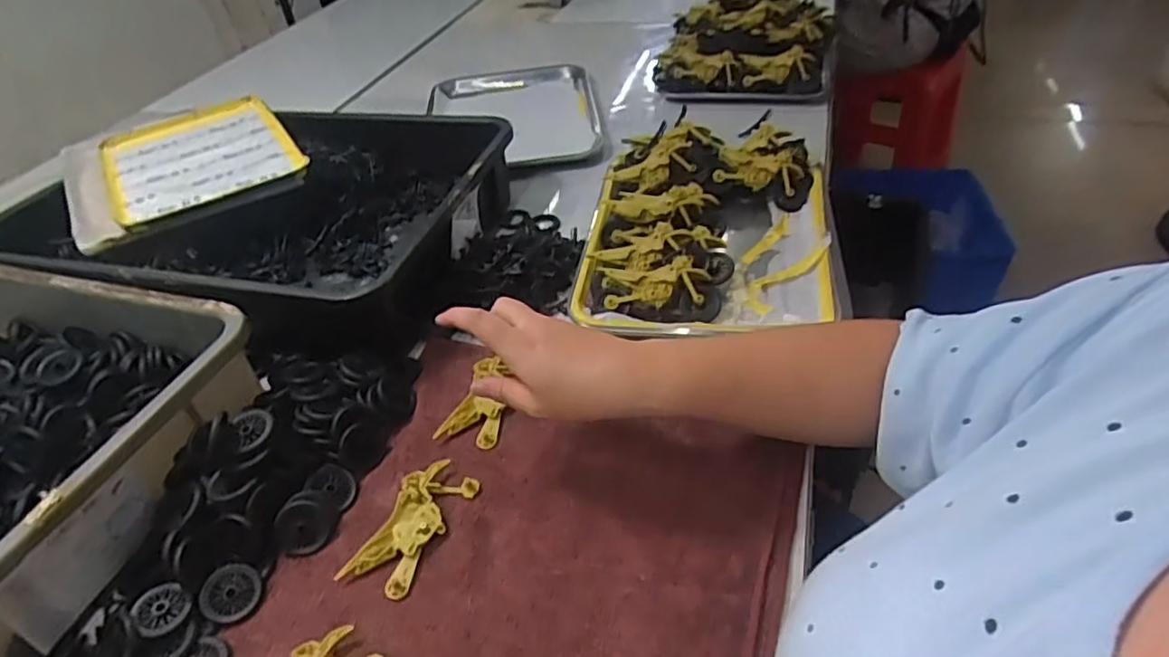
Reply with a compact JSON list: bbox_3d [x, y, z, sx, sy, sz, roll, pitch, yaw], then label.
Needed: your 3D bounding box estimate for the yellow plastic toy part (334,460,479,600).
[{"bbox_3d":[-0.123,0.142,0.461,0.054,0.010,0.100,12,45,20],"label":"yellow plastic toy part"}]

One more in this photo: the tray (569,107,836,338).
[{"bbox_3d":[0.133,-0.110,0.689,0.250,0.070,0.327,3,43,11],"label":"tray"}]

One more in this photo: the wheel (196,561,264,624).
[{"bbox_3d":[-0.237,0.178,0.431,0.036,0.007,0.036,12,55,-17],"label":"wheel"}]

